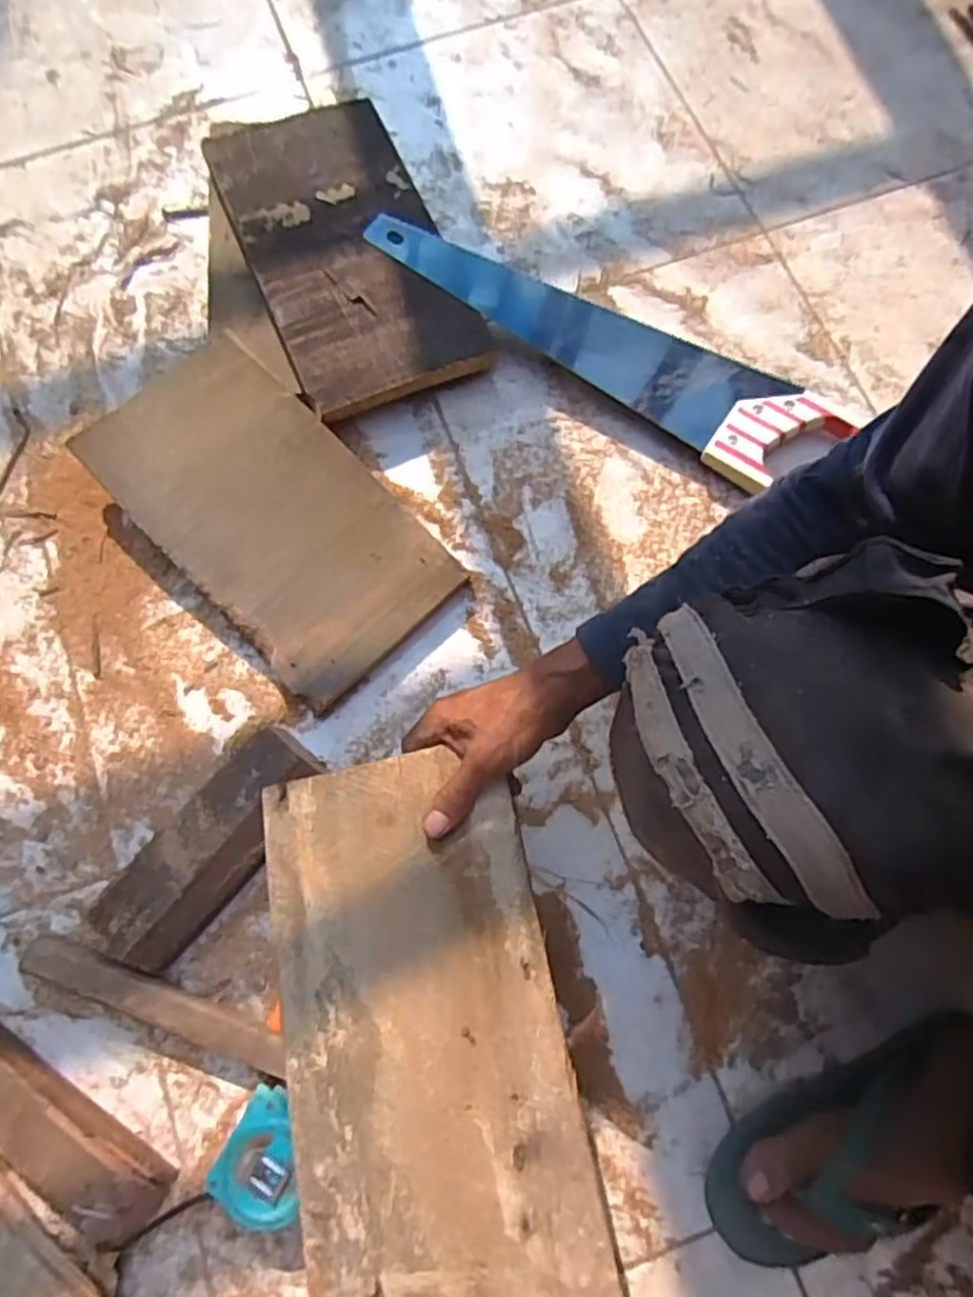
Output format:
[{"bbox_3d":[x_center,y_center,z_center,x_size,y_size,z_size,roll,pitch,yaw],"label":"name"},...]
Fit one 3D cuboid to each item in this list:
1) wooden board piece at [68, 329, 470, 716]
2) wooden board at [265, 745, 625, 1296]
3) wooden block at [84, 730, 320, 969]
[{"bbox_3d":[-0.194,-0.125,0.649,0.181,0.010,0.333,-43,84,-11],"label":"wooden board piece"},{"bbox_3d":[-0.039,0.234,0.439,0.171,0.025,0.332,-13,74,-2],"label":"wooden board"},{"bbox_3d":[-0.218,0.160,0.581,0.070,0.052,0.205,39,78,12],"label":"wooden block"}]

